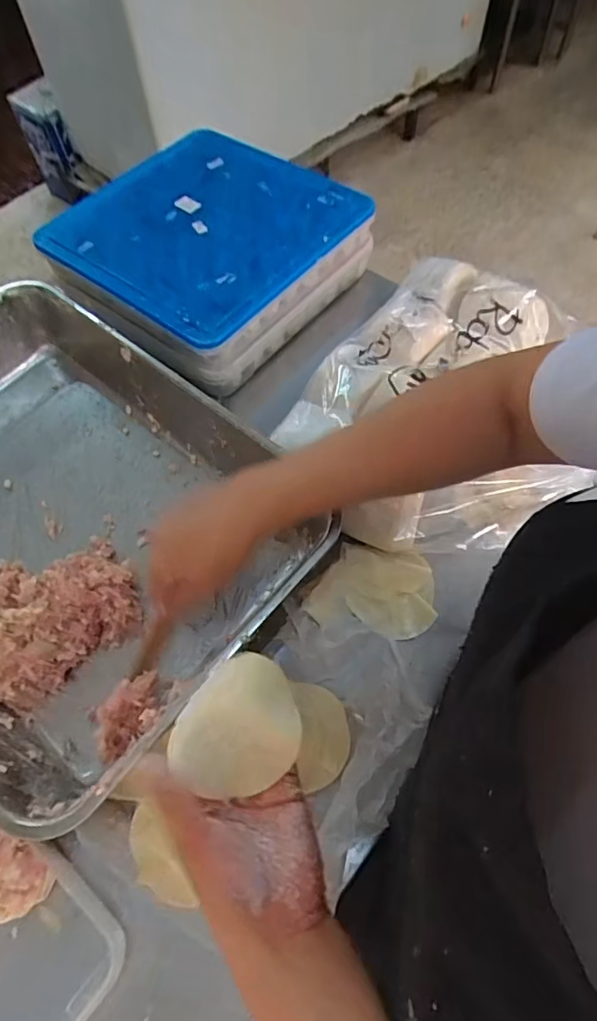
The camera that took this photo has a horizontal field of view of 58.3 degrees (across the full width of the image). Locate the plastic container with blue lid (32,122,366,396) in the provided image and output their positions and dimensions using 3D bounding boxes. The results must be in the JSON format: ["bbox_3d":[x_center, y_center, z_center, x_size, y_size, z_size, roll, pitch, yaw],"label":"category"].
[{"bbox_3d":[-0.107,-0.320,0.655,0.296,0.078,0.292,36,69,20],"label":"plastic container with blue lid"}]

